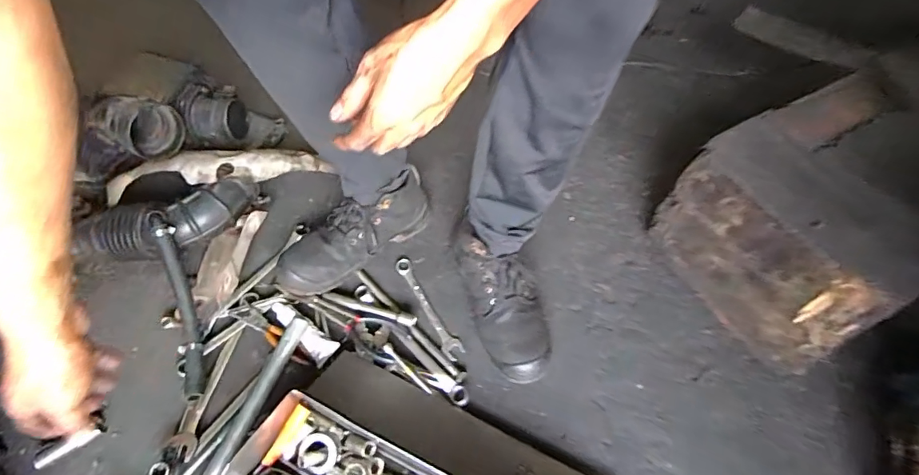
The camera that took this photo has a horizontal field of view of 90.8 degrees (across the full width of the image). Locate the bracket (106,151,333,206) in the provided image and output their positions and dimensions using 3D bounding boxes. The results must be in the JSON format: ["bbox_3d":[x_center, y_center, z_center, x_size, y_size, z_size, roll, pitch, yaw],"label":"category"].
[{"bbox_3d":[-0.407,-0.122,0.805,0.335,0.063,0.070,-14,59,-10],"label":"bracket"}]

